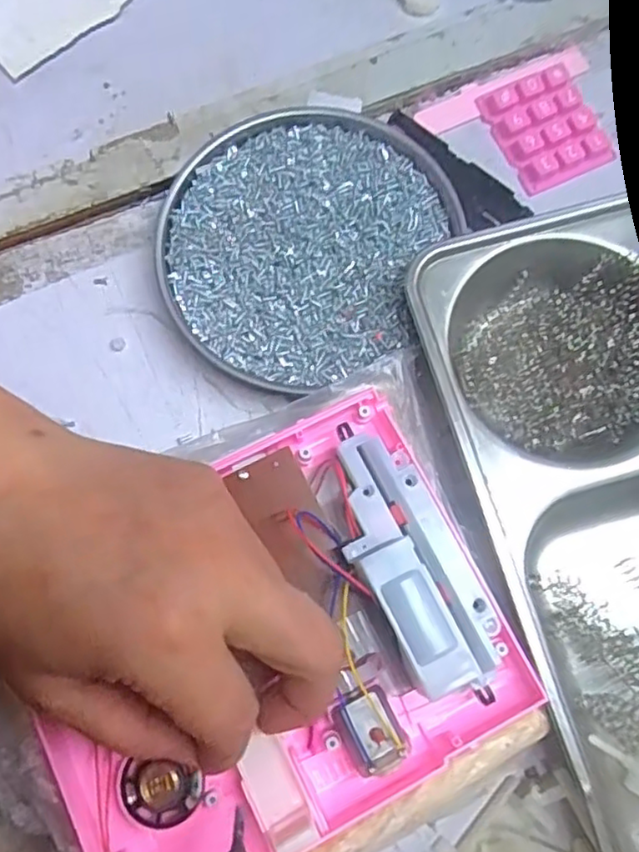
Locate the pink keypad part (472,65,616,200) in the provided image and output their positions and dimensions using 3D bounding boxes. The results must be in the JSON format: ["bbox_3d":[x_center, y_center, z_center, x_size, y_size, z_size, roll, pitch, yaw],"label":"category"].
[{"bbox_3d":[0.112,-0.148,0.329,0.044,0.010,0.059,-22,77,-5],"label":"pink keypad part"}]

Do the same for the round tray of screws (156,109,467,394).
[{"bbox_3d":[-0.008,-0.084,0.304,0.122,0.017,0.134,0,76,1],"label":"round tray of screws"}]

